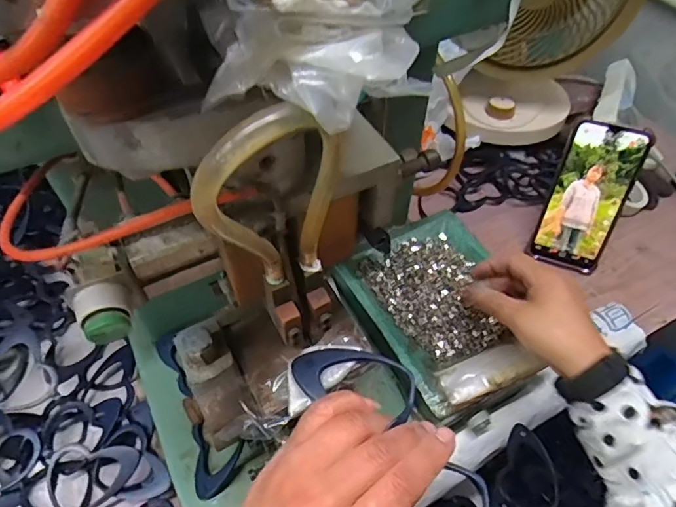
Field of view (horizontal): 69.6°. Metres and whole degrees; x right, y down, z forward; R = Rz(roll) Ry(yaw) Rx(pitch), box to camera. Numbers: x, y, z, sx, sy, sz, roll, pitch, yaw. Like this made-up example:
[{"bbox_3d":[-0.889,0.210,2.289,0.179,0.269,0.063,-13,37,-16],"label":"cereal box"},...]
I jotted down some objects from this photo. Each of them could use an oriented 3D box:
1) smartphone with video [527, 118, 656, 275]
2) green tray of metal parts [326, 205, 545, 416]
[{"bbox_3d":[0.279,-0.062,0.546,0.078,0.165,0.013,16,27,12],"label":"smartphone with video"},{"bbox_3d":[0.102,0.047,0.472,0.148,0.023,0.187,-23,55,-17],"label":"green tray of metal parts"}]

